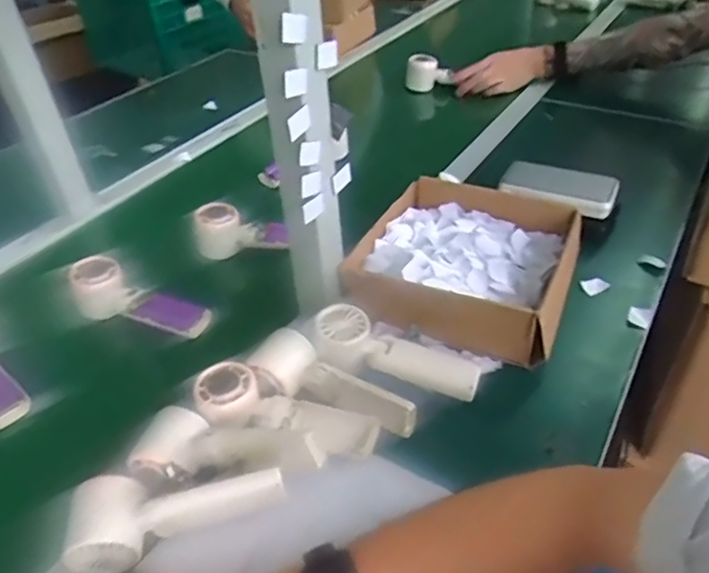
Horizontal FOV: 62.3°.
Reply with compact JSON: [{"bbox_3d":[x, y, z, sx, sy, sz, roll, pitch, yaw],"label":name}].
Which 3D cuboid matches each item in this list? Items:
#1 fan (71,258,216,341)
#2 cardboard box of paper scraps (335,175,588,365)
[{"bbox_3d":[-0.247,0.020,0.677,0.166,0.051,0.051,20,45,7],"label":"fan"},{"bbox_3d":[0.127,-0.029,0.674,0.227,0.072,0.231,14,44,19],"label":"cardboard box of paper scraps"}]

